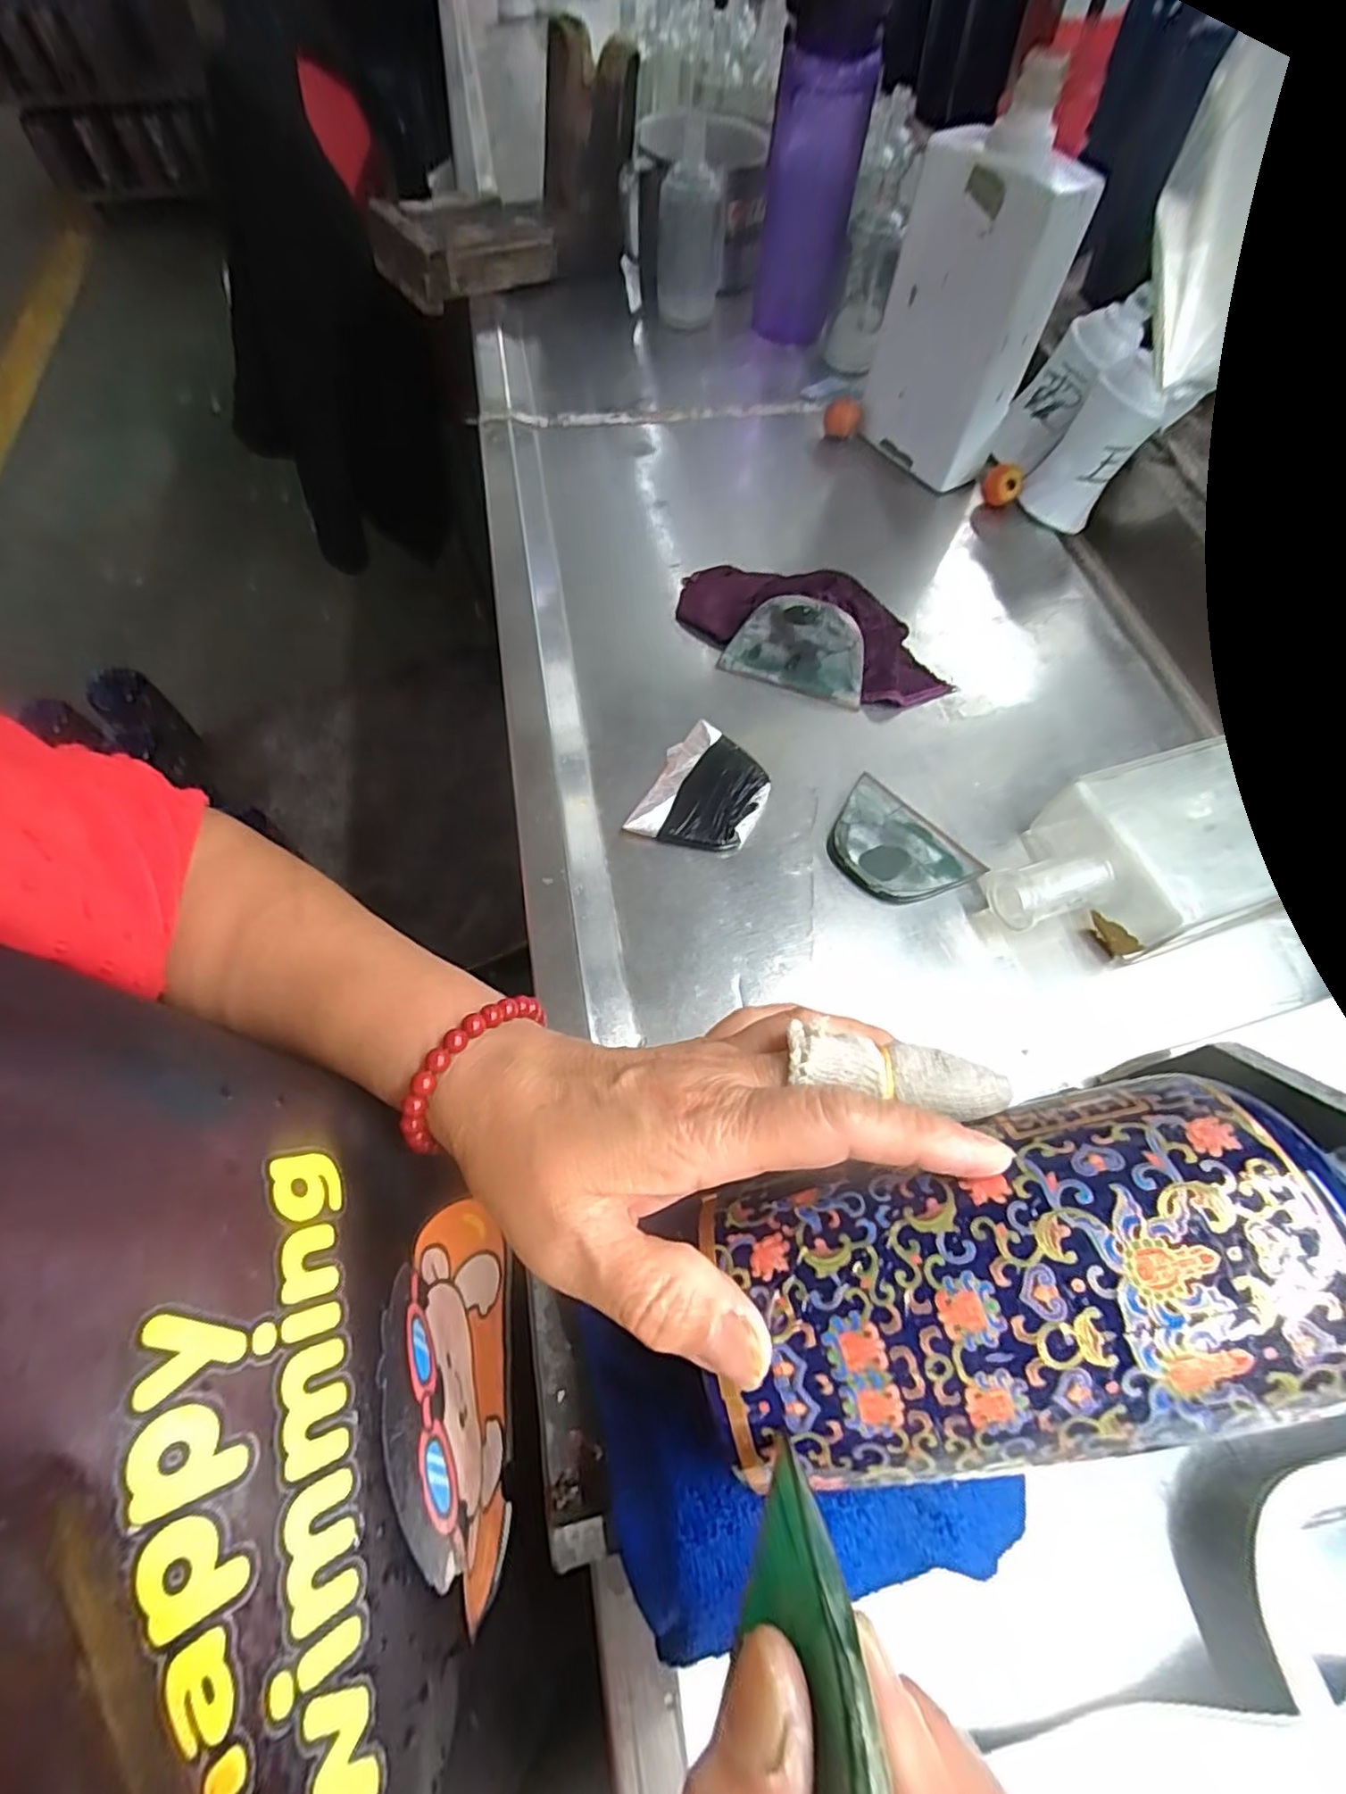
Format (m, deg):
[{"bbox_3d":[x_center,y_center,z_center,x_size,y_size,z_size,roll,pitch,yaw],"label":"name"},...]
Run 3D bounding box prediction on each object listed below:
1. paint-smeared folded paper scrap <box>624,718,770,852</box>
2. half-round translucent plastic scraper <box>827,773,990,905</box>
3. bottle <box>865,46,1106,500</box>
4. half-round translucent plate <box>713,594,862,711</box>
[{"bbox_3d":[0.020,-0.059,0.376,0.061,0.011,0.078,21,69,11],"label":"paint-smeared folded paper scrap"},{"bbox_3d":[0.119,-0.025,0.365,0.059,0.010,0.080,-42,71,-15],"label":"half-round translucent plastic scraper"},{"bbox_3d":[0.203,-0.404,0.477,0.068,0.198,0.108,-27,68,-10],"label":"bottle"},{"bbox_3d":[0.079,-0.157,0.420,0.087,0.005,0.058,19,93,9],"label":"half-round translucent plate"}]

